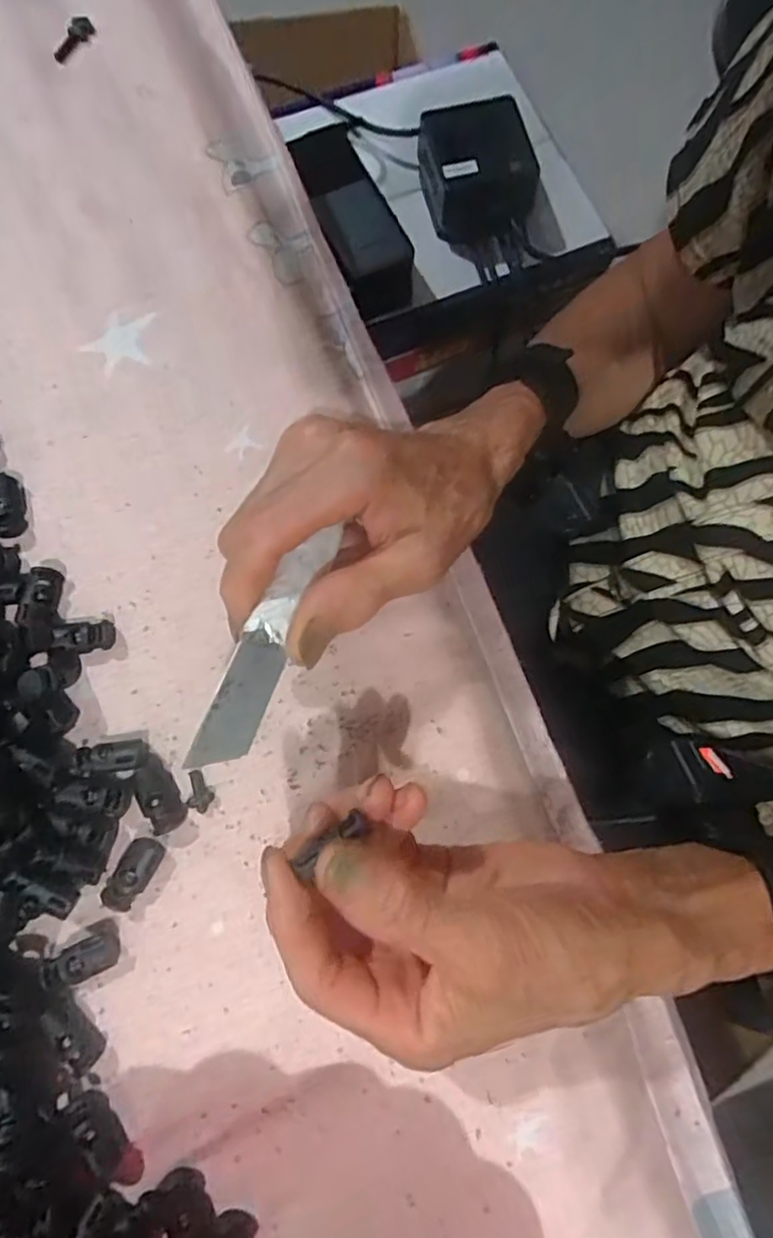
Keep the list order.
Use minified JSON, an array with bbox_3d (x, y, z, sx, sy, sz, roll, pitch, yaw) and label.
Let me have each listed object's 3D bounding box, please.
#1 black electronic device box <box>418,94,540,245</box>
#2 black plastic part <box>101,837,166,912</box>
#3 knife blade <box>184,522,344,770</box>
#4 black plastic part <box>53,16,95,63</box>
[{"bbox_3d":[0.068,-0.347,0.492,0.081,0.051,0.088,-12,78,-4],"label":"black electronic device box"},{"bbox_3d":[-0.100,0.101,0.253,0.016,0.009,0.028,25,77,4],"label":"black plastic part"},{"bbox_3d":[-0.041,0.006,0.226,0.019,0.005,0.101,20,61,3],"label":"knife blade"},{"bbox_3d":[-0.169,-0.314,0.346,0.010,0.007,0.029,28,78,5],"label":"black plastic part"}]

